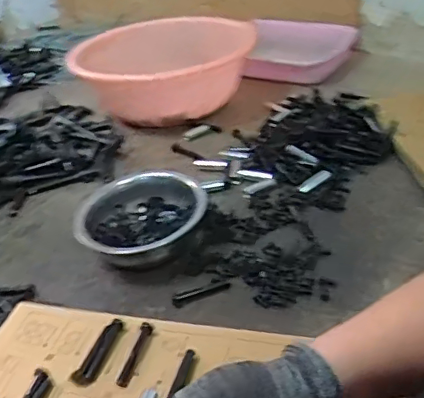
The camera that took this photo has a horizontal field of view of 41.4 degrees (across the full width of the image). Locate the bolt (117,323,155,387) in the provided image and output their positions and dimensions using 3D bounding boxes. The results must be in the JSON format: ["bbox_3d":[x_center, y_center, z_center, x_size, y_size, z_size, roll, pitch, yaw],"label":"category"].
[{"bbox_3d":[-0.080,0.159,0.584,0.013,0.007,0.078,4,34,17],"label":"bolt"}]

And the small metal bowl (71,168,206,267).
[{"bbox_3d":[-0.097,0.034,0.769,0.165,0.076,0.157,-5,33,3],"label":"small metal bowl"}]

